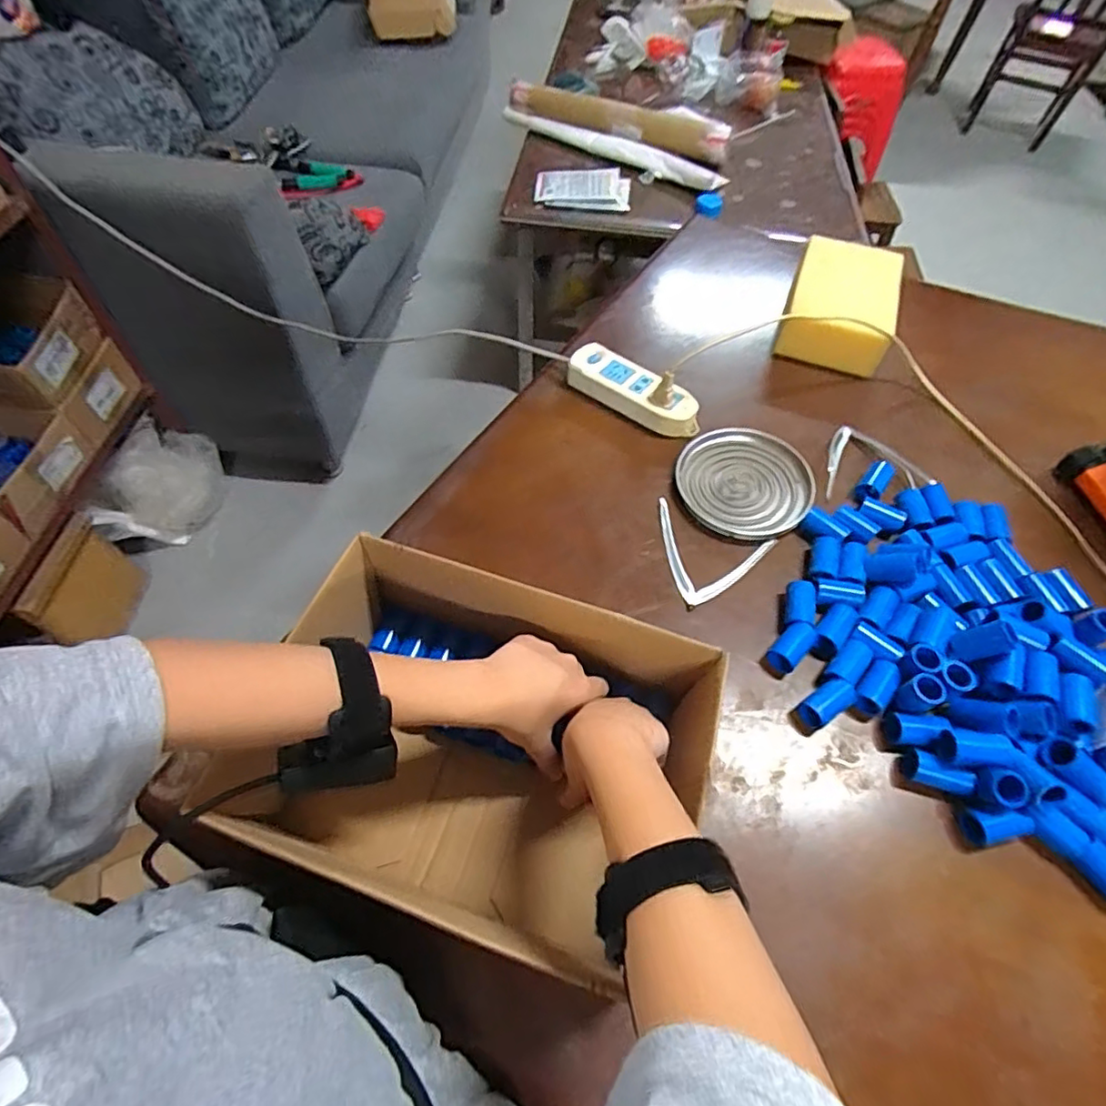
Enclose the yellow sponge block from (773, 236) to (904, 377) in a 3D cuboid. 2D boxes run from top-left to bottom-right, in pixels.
[{"bbox_3d":[0.388,-0.344,0.813,0.136,0.065,0.210,19,59,9],"label":"yellow sponge block"}]

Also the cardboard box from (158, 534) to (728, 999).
[{"bbox_3d":[-0.049,0.141,0.437,0.293,0.124,0.212,16,58,7],"label":"cardboard box"}]

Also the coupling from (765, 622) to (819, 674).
[{"bbox_3d":[0.222,0.089,0.553,0.028,0.022,0.051,39,64,20],"label":"coupling"}]

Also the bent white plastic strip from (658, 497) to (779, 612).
[{"bbox_3d":[0.152,0.008,0.607,0.122,0.007,0.108,22,59,11],"label":"bent white plastic strip"}]

